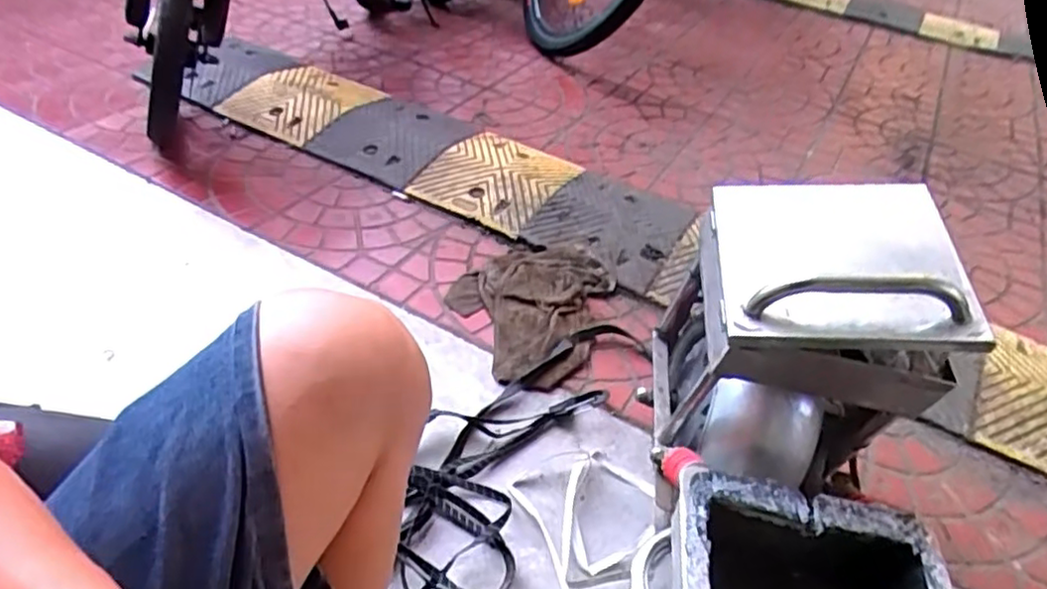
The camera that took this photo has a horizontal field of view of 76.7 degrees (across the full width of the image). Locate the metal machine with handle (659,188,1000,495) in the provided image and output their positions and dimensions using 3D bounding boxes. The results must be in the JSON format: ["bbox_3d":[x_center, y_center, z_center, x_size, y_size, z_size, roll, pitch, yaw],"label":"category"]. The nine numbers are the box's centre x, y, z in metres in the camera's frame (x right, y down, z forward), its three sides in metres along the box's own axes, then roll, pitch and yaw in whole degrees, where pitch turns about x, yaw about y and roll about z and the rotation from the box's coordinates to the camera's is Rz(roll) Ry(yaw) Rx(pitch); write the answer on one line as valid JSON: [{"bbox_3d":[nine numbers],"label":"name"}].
[{"bbox_3d":[0.260,0.044,0.645,0.217,0.256,0.214,5,48,0],"label":"metal machine with handle"}]

